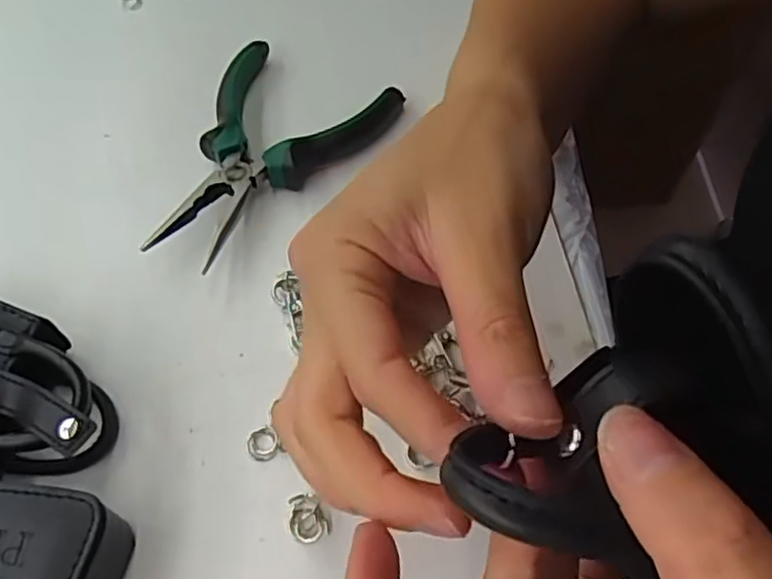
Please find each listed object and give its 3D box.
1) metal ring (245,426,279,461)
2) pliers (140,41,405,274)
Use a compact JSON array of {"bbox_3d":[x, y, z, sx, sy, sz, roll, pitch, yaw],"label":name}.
[{"bbox_3d":[-0.051,0.063,0.273,0.012,0.004,0.014,-17,59,-12],"label":"metal ring"},{"bbox_3d":[-0.063,-0.068,0.348,0.097,0.024,0.145,22,59,12],"label":"pliers"}]

